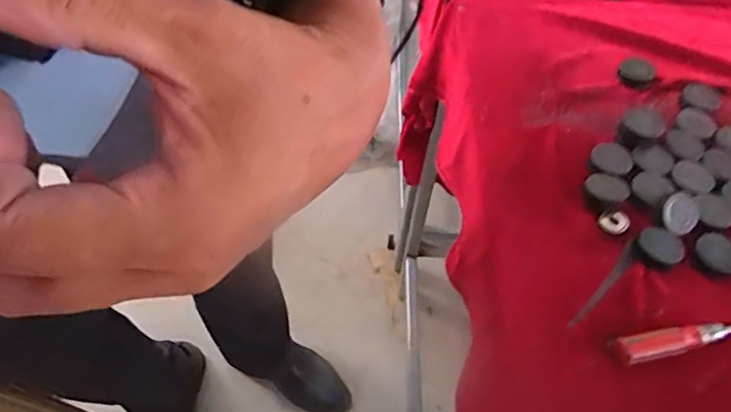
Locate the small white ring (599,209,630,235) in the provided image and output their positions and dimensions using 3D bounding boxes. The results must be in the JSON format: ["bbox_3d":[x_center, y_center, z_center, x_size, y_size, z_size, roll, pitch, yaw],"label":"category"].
[{"bbox_3d":[0.193,0.012,0.427,0.021,0.005,0.019,30,87,19],"label":"small white ring"}]

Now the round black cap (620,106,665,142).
[{"bbox_3d":[0.235,-0.065,0.472,0.033,0.025,0.032,2,55,-3],"label":"round black cap"}]

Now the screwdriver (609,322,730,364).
[{"bbox_3d":[0.236,0.088,0.374,0.141,0.016,0.017,-7,56,-9],"label":"screwdriver"}]

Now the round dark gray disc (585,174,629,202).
[{"bbox_3d":[0.193,-0.015,0.439,0.032,0.005,0.025,35,59,19],"label":"round dark gray disc"}]

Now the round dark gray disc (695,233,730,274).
[{"bbox_3d":[0.266,0.035,0.412,0.028,0.006,0.032,-34,64,-25],"label":"round dark gray disc"}]

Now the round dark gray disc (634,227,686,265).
[{"bbox_3d":[0.221,0.030,0.413,0.034,0.004,0.028,-3,71,4],"label":"round dark gray disc"}]

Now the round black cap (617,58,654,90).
[{"bbox_3d":[0.258,-0.126,0.524,0.032,0.009,0.035,2,55,-3],"label":"round black cap"}]

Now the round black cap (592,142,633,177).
[{"bbox_3d":[0.204,-0.040,0.454,0.032,0.004,0.035,2,55,-3],"label":"round black cap"}]

